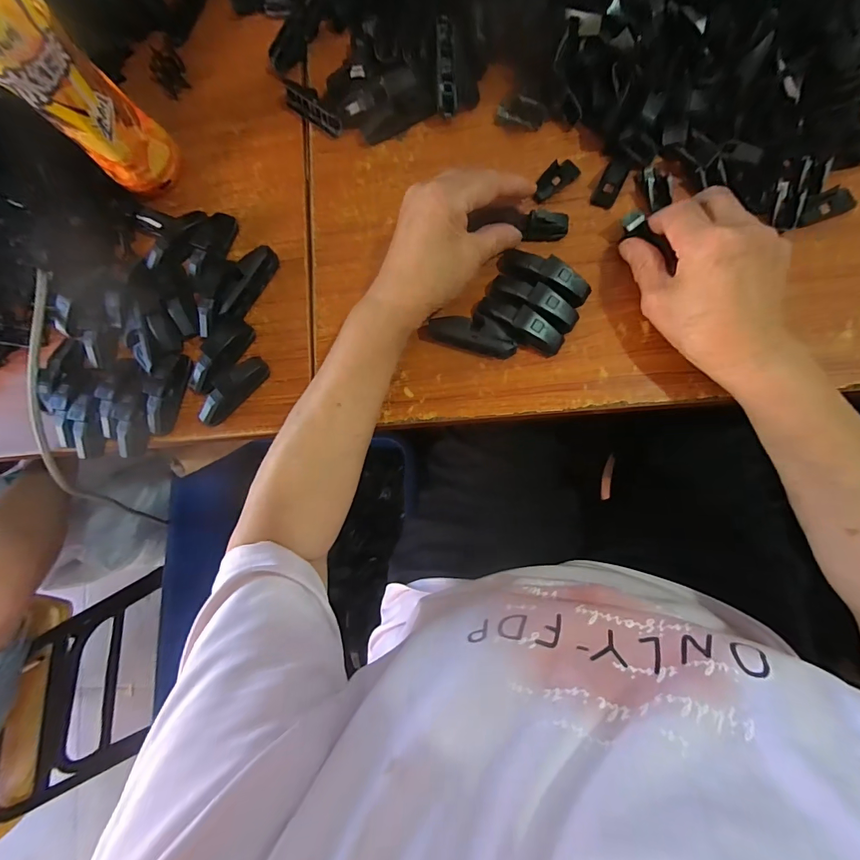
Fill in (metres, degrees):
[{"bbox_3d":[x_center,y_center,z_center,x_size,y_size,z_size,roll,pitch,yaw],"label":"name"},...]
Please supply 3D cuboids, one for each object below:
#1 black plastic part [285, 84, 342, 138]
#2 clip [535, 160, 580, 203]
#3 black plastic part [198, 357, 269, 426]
[{"bbox_3d":[-0.109,-0.295,0.384,0.069,0.018,0.006,39,52,13],"label":"black plastic part"},{"bbox_3d":[0.105,-0.210,0.346,0.044,0.006,0.019,-35,81,3],"label":"clip"},{"bbox_3d":[-0.171,-0.033,0.355,0.073,0.022,0.017,-45,80,1],"label":"black plastic part"}]

